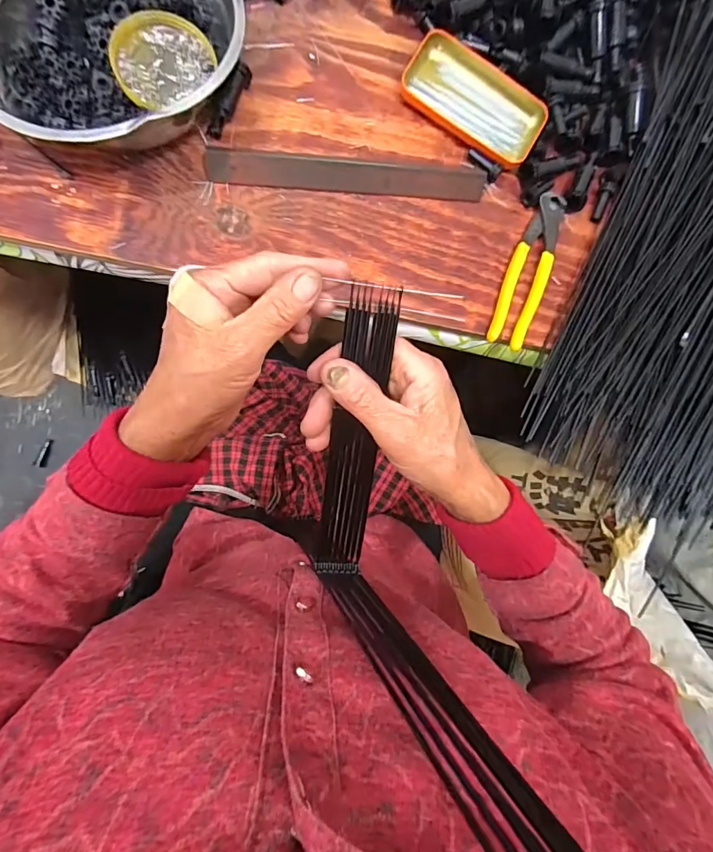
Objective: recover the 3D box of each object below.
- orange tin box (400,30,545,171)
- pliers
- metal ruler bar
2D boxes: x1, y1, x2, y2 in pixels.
[{"bbox_3d":[0.119,-0.326,0.438,0.142,0.018,0.079,36,82,-6],"label":"orange tin box"},{"bbox_3d":[0.175,-0.157,0.444,0.042,0.015,0.163,22,84,-7],"label":"pliers"},{"bbox_3d":[-0.003,-0.240,0.418,0.264,0.016,0.027,-1,87,-9],"label":"metal ruler bar"}]

